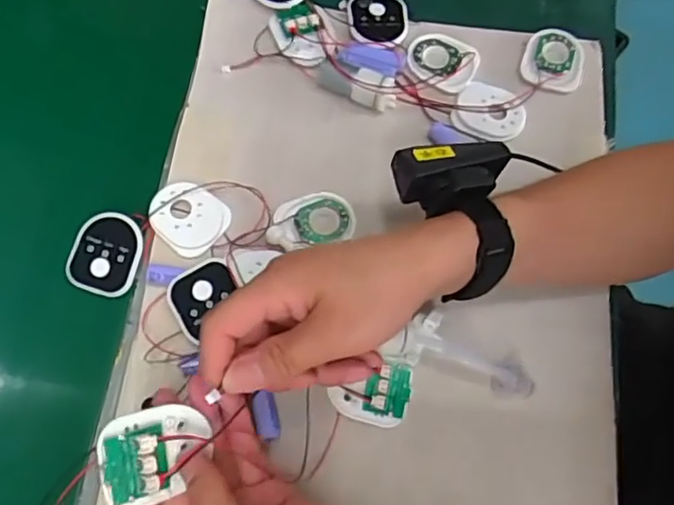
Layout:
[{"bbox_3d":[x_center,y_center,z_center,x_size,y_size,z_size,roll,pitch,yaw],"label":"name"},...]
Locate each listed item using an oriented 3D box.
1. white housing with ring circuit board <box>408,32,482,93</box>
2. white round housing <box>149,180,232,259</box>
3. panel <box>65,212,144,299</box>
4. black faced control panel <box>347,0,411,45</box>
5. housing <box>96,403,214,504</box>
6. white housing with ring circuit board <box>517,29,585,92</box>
[{"bbox_3d":[0.086,-0.159,0.505,0.057,0.012,0.049,33,71,11],"label":"white housing with ring circuit board"},{"bbox_3d":[-0.109,-0.027,0.446,0.058,0.007,0.048,34,71,11],"label":"white round housing"},{"bbox_3d":[-0.164,0.000,0.440,0.048,0.013,0.056,12,69,3],"label":"panel"},{"bbox_3d":[0.036,-0.191,0.511,0.052,0.014,0.054,-1,69,-2],"label":"black faced control panel"},{"bbox_3d":[-0.093,0.103,0.317,0.054,0.016,0.047,-9,92,-30],"label":"housing"},{"bbox_3d":[0.179,-0.160,0.509,0.049,0.007,0.060,18,69,5],"label":"white housing with ring circuit board"}]

